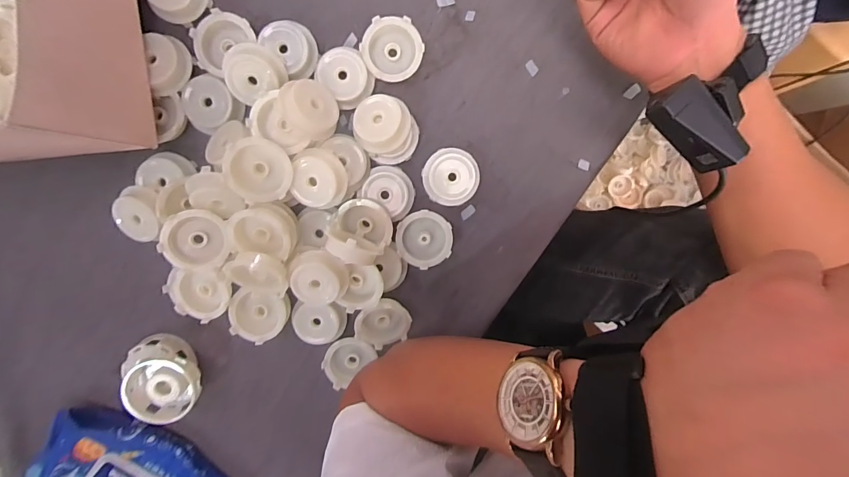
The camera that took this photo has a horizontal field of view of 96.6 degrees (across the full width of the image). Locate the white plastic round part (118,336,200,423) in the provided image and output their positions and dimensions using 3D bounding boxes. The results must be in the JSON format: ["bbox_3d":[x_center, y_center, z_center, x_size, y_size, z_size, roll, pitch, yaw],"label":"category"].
[{"bbox_3d":[-0.258,0.139,0.373,0.077,0.037,0.069,43,95,-8],"label":"white plastic round part"}]

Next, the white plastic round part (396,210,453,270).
[{"bbox_3d":[0.000,0.000,0.373,0.053,0.018,0.054,0,99,-2],"label":"white plastic round part"}]

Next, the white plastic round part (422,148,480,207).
[{"bbox_3d":[0.026,-0.059,0.365,0.052,0.022,0.054,0,99,-2],"label":"white plastic round part"}]

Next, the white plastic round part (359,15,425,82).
[{"bbox_3d":[-0.029,-0.173,0.348,0.052,0.018,0.053,0,99,-2],"label":"white plastic round part"}]

